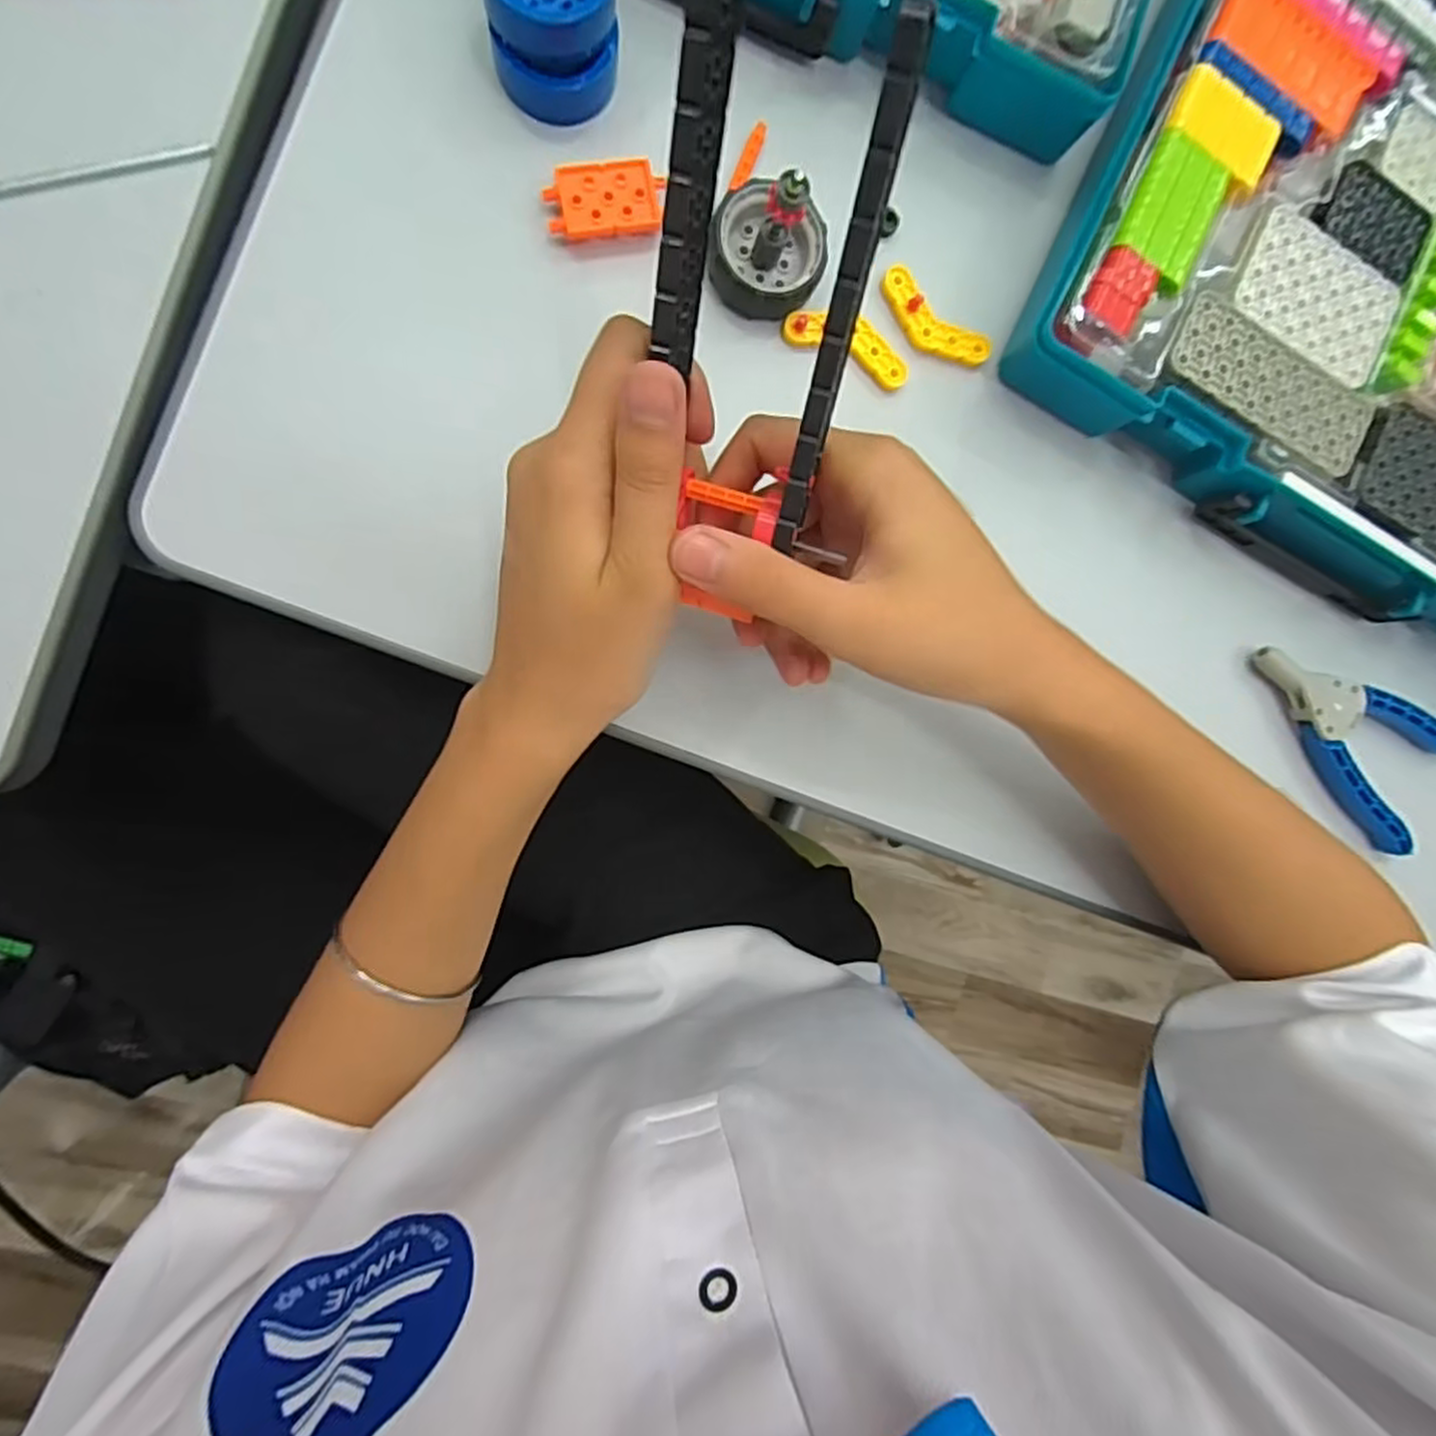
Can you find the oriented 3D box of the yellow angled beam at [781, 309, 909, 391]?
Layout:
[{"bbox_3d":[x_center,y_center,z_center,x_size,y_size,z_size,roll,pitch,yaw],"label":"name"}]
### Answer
[{"bbox_3d":[0.058,-0.165,0.318,0.059,0.010,0.020,20,89,-11],"label":"yellow angled beam"}]

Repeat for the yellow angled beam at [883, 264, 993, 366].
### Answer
[{"bbox_3d":[0.096,-0.176,0.325,0.057,0.008,0.022,34,86,-11],"label":"yellow angled beam"}]

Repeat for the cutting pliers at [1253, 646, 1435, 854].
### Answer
[{"bbox_3d":[0.324,0.001,0.365,0.065,0.021,0.125,-41,99,-6],"label":"cutting pliers"}]

